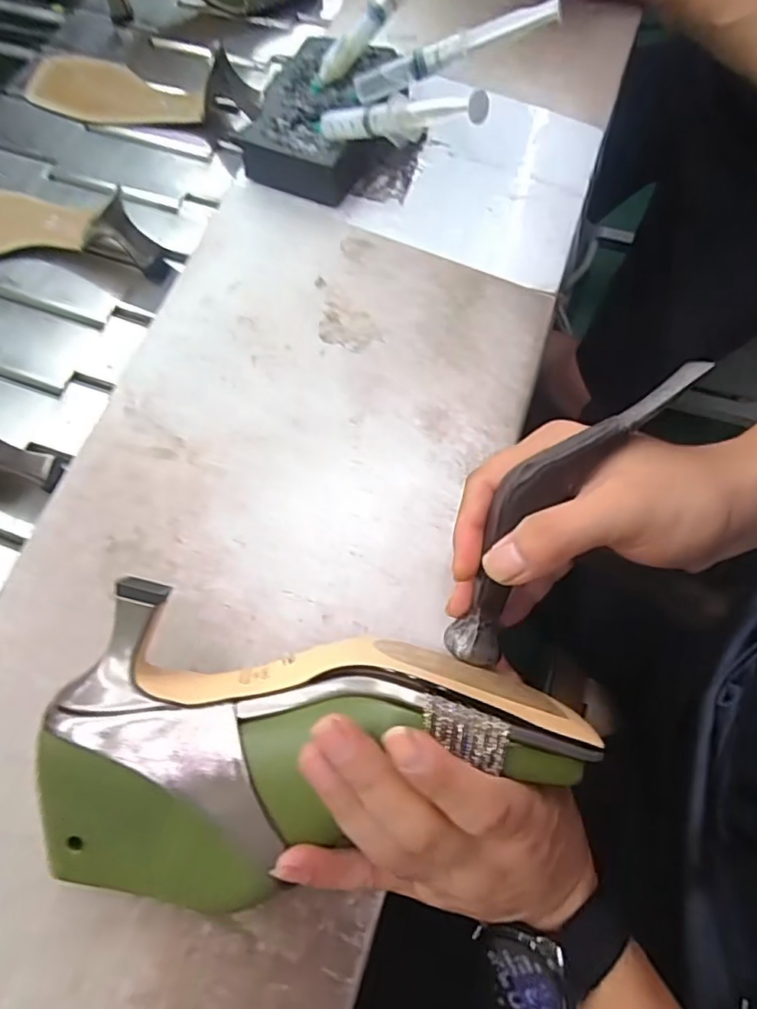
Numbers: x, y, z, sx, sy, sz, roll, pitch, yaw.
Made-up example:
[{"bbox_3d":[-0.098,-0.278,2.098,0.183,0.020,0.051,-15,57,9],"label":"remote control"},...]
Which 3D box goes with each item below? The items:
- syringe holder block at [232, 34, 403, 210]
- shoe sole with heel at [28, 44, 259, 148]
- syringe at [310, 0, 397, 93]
[{"bbox_3d":[-0.038,-0.284,0.438,0.091,0.037,0.135,24,70,10],"label":"syringe holder block"},{"bbox_3d":[-0.221,-0.379,0.532,0.222,0.054,0.068,22,70,9],"label":"shoe sole with heel"},{"bbox_3d":[0.005,-0.356,0.422,0.148,0.022,0.020,-45,73,11],"label":"syringe"}]

